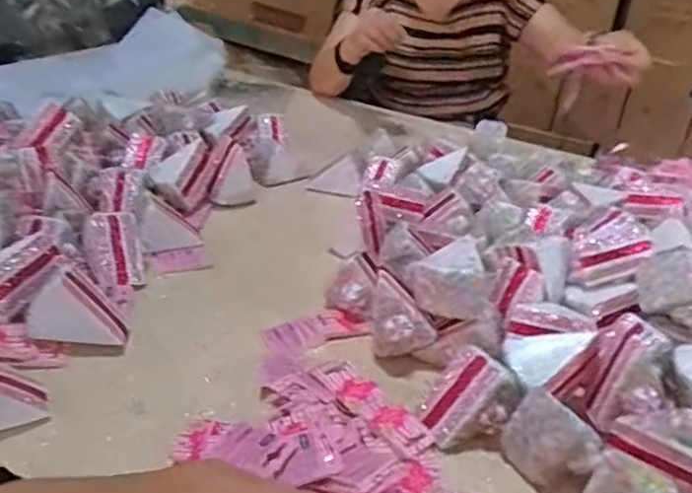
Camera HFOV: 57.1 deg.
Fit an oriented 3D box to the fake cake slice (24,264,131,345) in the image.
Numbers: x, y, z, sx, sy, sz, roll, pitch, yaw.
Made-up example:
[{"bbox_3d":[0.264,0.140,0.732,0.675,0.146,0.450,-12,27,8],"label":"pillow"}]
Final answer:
[{"bbox_3d":[-0.262,0.054,0.627,0.092,0.064,0.056,2,30,-8],"label":"fake cake slice"}]

